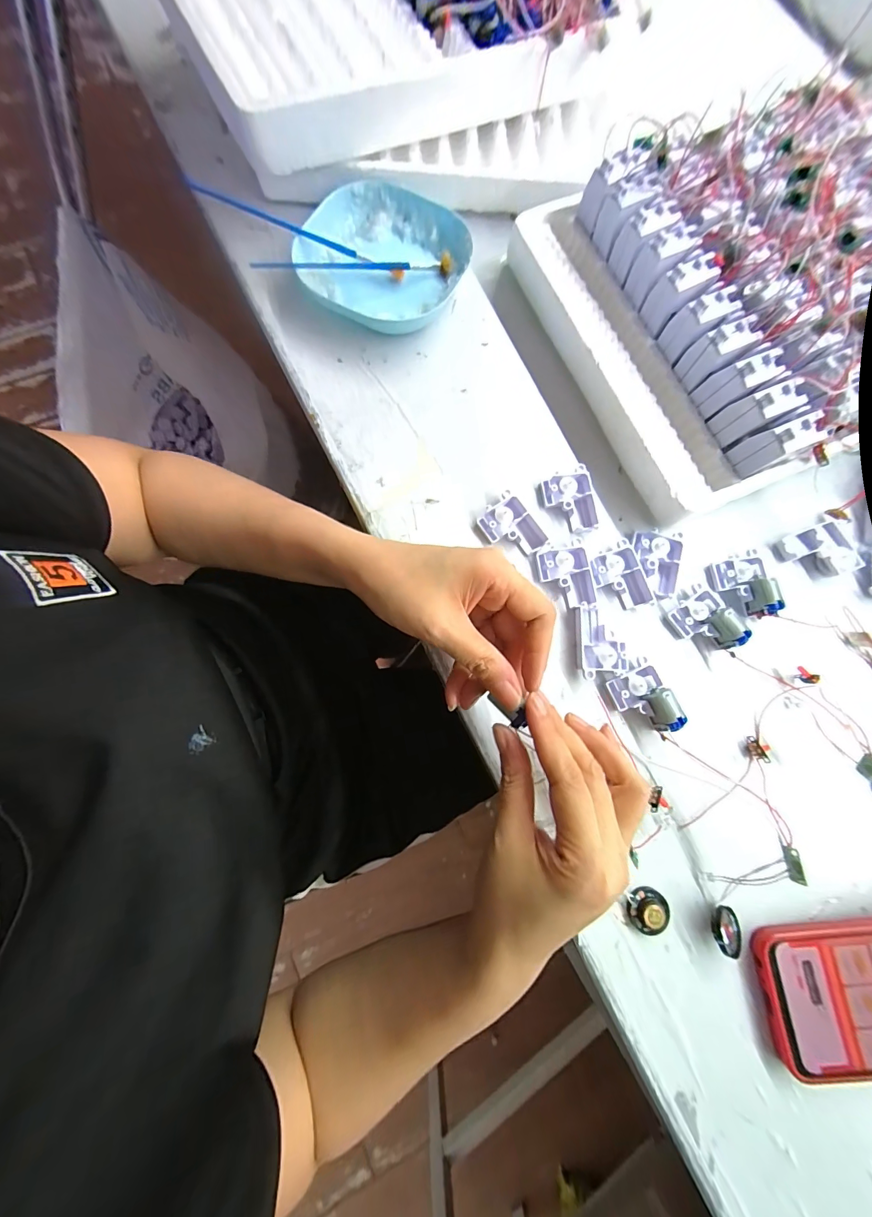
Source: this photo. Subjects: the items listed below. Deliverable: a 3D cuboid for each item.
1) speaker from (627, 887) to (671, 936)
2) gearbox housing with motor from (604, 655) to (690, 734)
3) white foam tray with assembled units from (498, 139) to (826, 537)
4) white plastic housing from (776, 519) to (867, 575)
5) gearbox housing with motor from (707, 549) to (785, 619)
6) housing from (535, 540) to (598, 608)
[{"bbox_3d":[0.137,0.195,0.246,0.025,0.010,0.027,1,79,-3],"label":"speaker"},{"bbox_3d":[0.144,0.063,0.265,0.034,0.019,0.047,-23,81,-7],"label":"gearbox housing with motor"},{"bbox_3d":[0.160,-0.210,0.296,0.131,0.057,0.280,-25,81,-5],"label":"white foam tray with assembled units"},{"bbox_3d":[0.298,-0.043,0.301,0.045,0.012,0.041,-17,80,-7],"label":"white plastic housing"},{"bbox_3d":[0.227,-0.016,0.286,0.042,0.021,0.048,-10,80,-5],"label":"gearbox housing with motor"},{"bbox_3d":[0.097,-0.025,0.284,0.037,0.011,0.051,-5,79,-4],"label":"housing"}]

